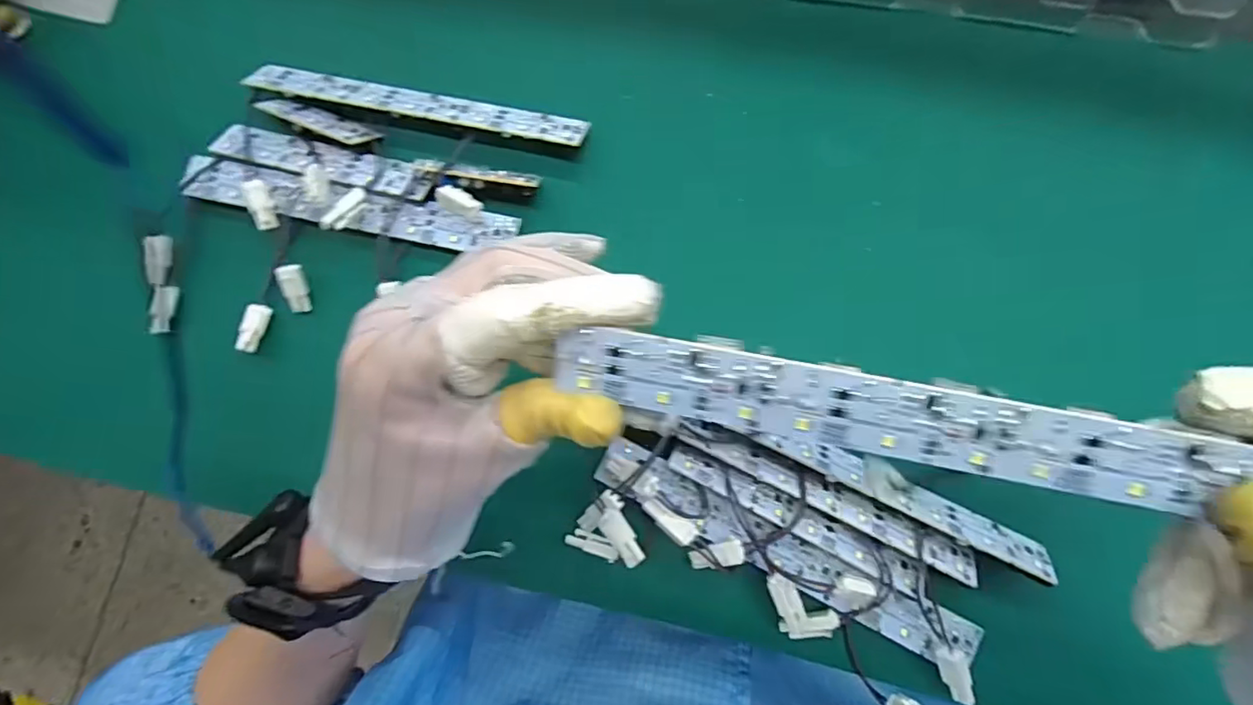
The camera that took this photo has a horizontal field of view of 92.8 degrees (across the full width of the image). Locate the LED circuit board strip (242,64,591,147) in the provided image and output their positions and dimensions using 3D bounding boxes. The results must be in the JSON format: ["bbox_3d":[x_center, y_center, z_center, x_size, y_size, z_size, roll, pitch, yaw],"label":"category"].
[{"bbox_3d":[-0.117,-0.140,0.330,0.193,0.010,0.023,12,82,5],"label":"LED circuit board strip"}]

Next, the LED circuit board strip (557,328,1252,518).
[{"bbox_3d":[0.070,0.018,0.165,0.178,0.004,0.025,10,116,7],"label":"LED circuit board strip"}]

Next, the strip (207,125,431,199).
[{"bbox_3d":[-0.169,-0.106,0.332,0.131,0.009,0.028,15,59,8],"label":"strip"}]

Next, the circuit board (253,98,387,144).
[{"bbox_3d":[-0.173,-0.131,0.332,0.070,0.008,0.016,24,83,7],"label":"circuit board"}]

